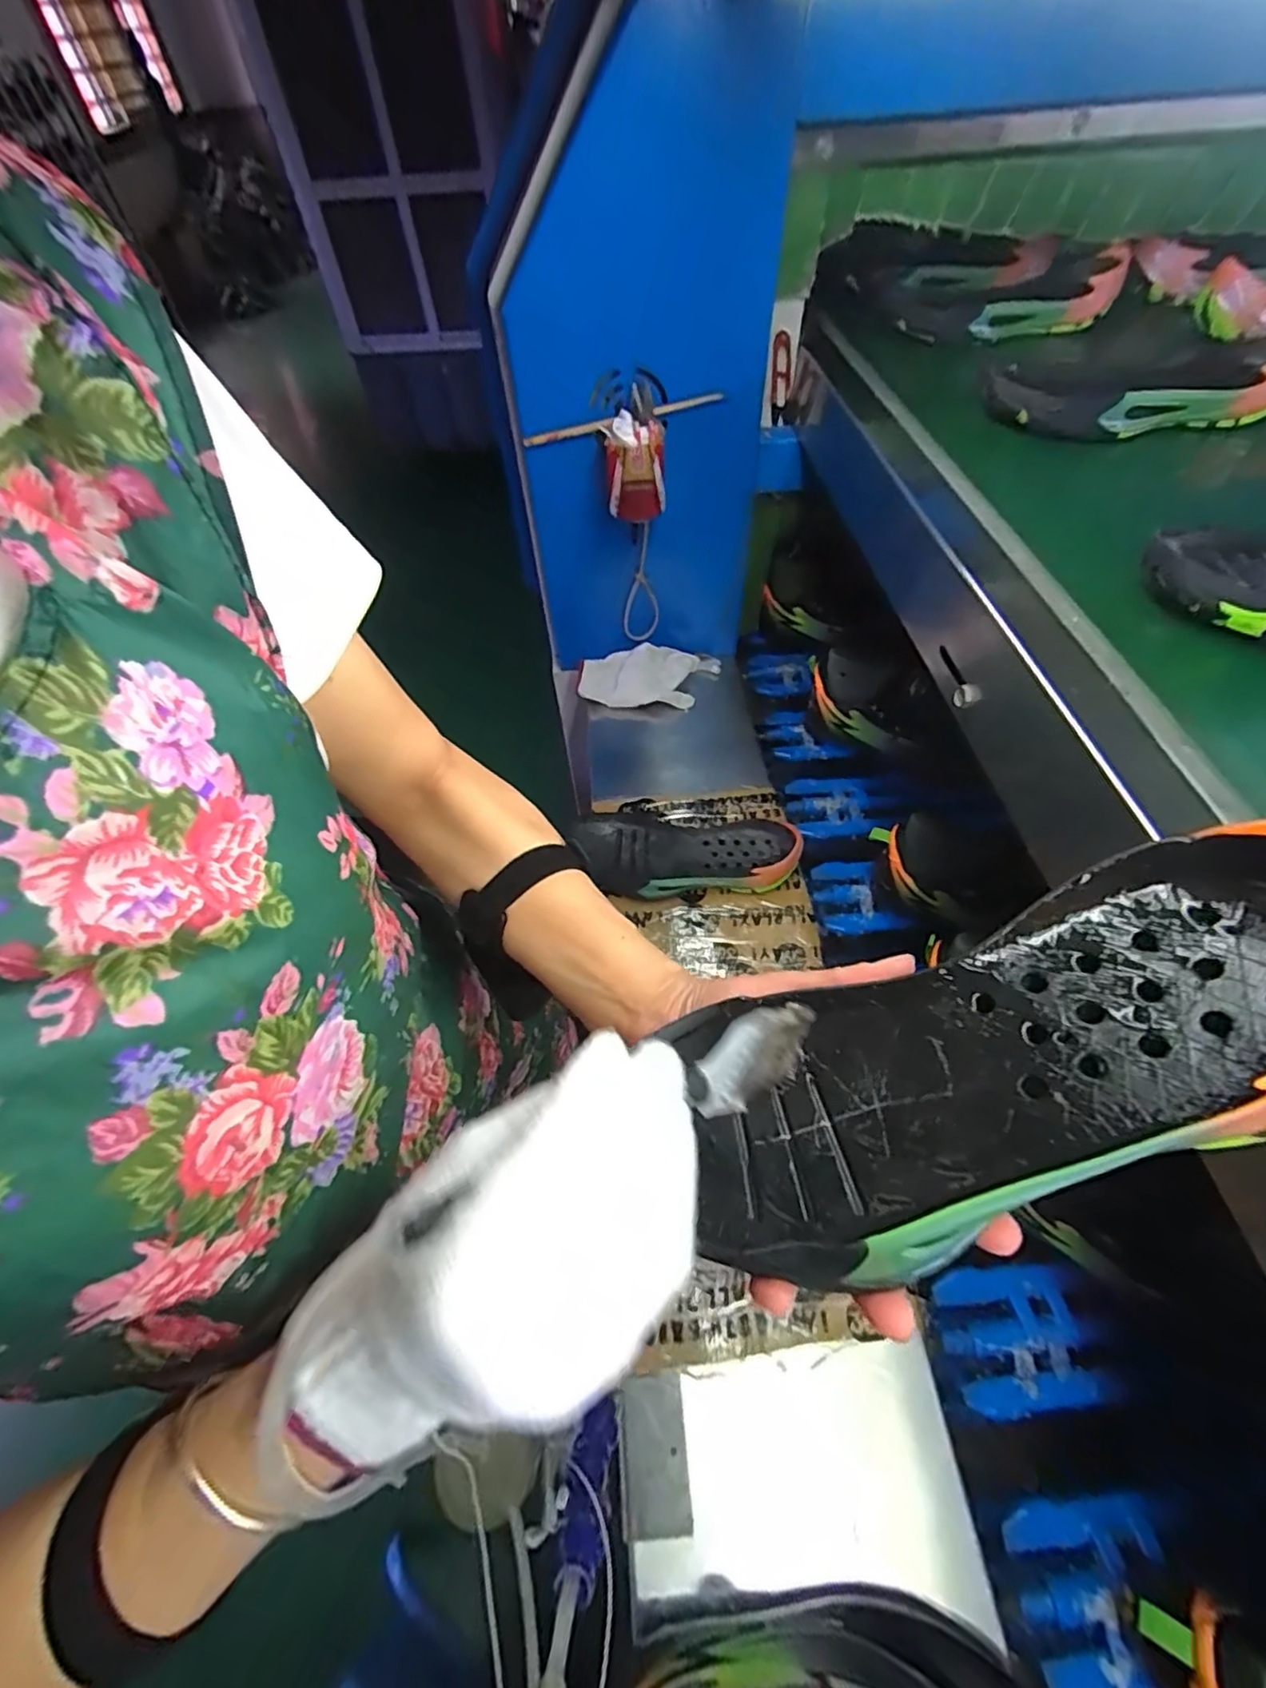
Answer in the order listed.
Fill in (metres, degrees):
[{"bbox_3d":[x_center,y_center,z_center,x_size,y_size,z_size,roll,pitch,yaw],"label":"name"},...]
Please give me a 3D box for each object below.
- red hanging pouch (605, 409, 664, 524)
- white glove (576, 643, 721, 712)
[{"bbox_3d":[0.003,-0.431,0.714,0.063,0.098,0.045,-4,53,0],"label":"red hanging pouch"},{"bbox_3d":[0.026,-0.249,0.921,0.212,0.043,0.093,-4,53,1],"label":"white glove"}]

